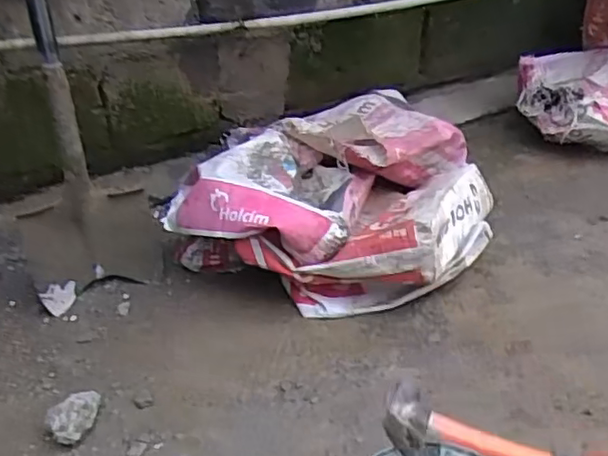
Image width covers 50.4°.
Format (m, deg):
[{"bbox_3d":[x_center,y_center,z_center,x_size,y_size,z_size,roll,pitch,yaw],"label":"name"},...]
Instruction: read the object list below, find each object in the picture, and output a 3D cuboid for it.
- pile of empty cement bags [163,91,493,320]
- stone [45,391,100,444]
[{"bbox_3d":[0.088,-0.092,1.275,0.540,0.203,0.592,9,34,19],"label":"pile of empty cement bags"},{"bbox_3d":[-0.316,0.260,0.893,0.053,0.043,0.082,0,32,5],"label":"stone"}]

